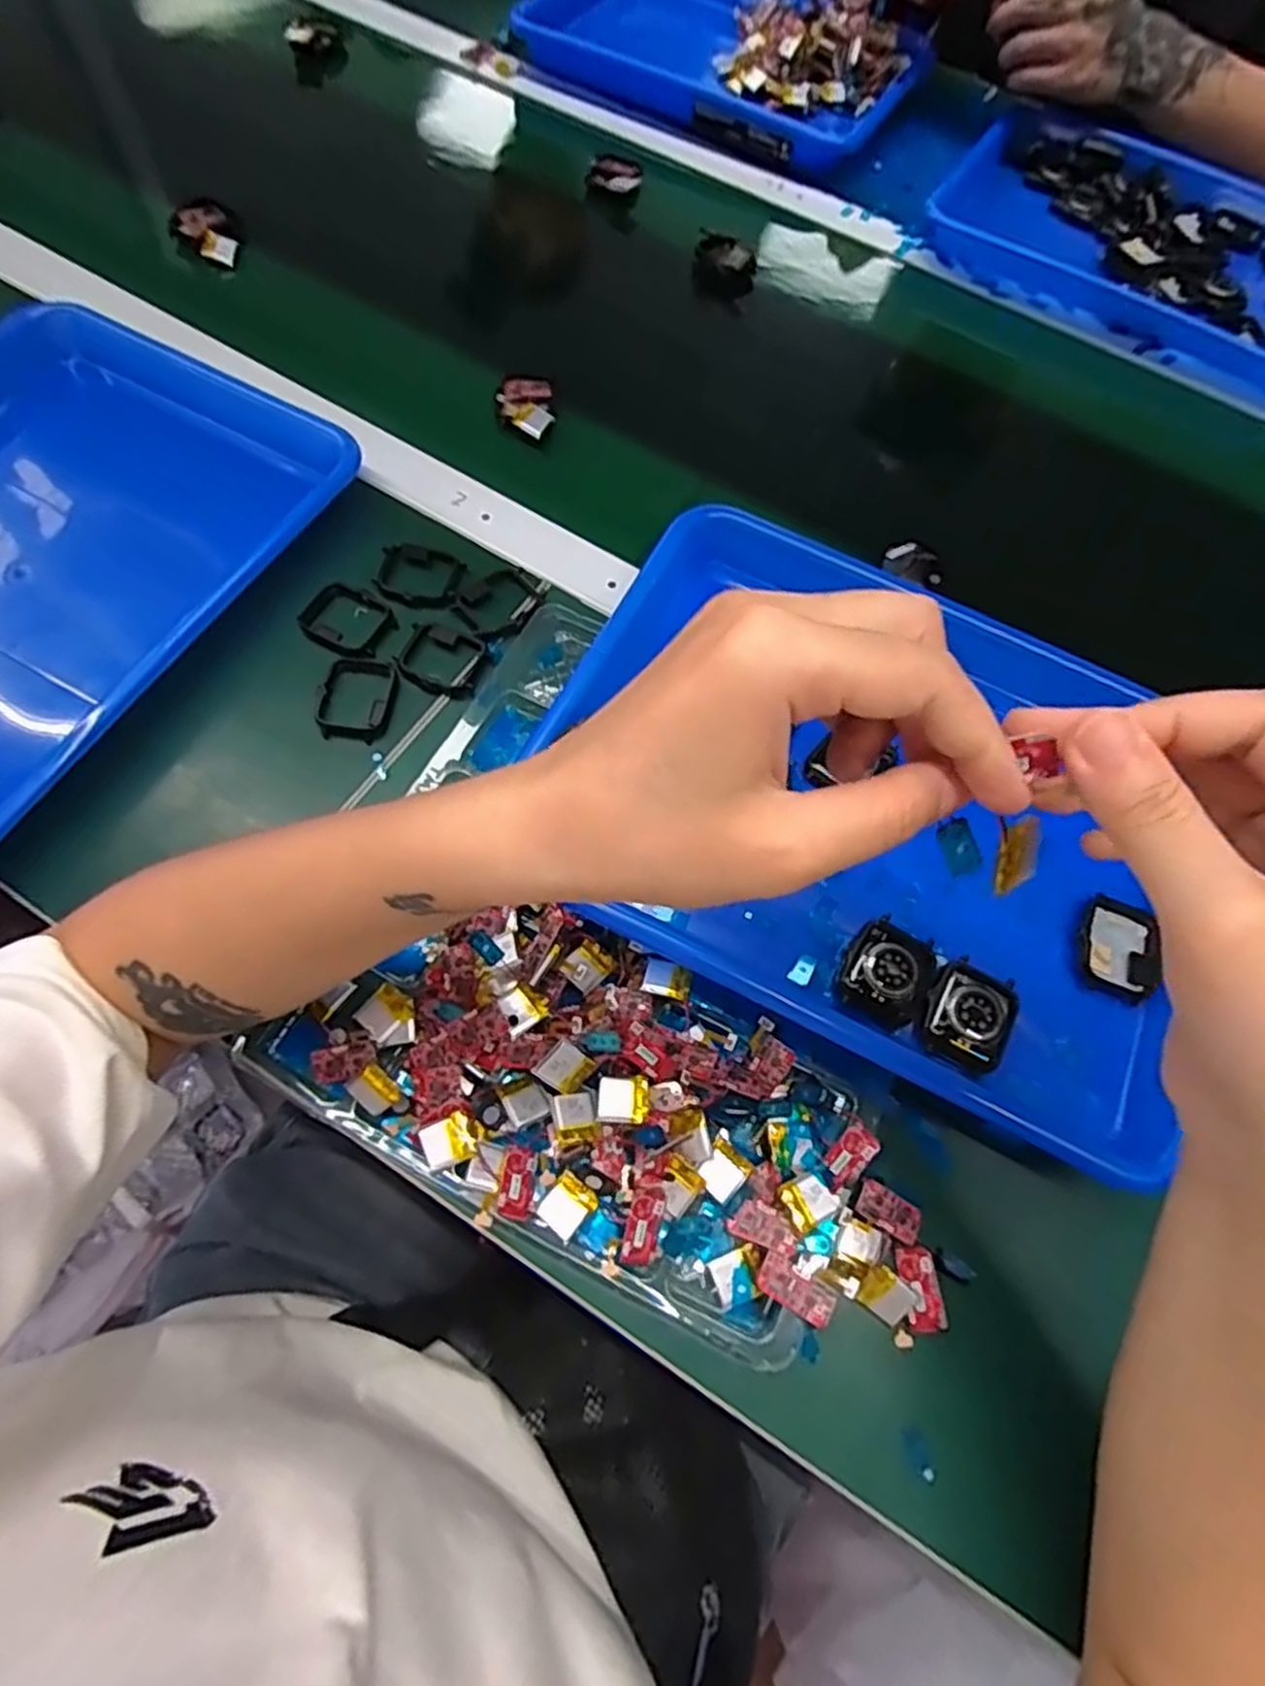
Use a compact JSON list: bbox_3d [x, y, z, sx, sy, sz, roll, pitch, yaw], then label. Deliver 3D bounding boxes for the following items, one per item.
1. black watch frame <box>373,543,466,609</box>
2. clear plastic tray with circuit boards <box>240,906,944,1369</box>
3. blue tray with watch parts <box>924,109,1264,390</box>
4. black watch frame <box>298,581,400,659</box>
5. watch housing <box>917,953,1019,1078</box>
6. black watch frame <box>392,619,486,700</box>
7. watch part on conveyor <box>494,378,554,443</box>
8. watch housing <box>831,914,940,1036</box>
[{"bbox_3d":[-0.122,-0.152,0.430,0.048,0.010,0.035,13,66,0],"label":"black watch frame"},{"bbox_3d":[-0.006,0.105,0.309,0.280,0.034,0.122,27,67,7],"label":"clear plastic tray with circuit boards"},{"bbox_3d":[0.413,-0.486,0.603,0.312,0.029,0.226,29,67,7],"label":"blue tray with watch parts"},{"bbox_3d":[-0.155,-0.124,0.414,0.047,0.011,0.037,27,67,6],"label":"black watch frame"},{"bbox_3d":[0.149,0.076,0.333,0.038,0.010,0.046,32,68,9],"label":"watch housing"},{"bbox_3d":[-0.102,-0.100,0.411,0.047,0.007,0.041,22,67,4],"label":"black watch frame"},{"bbox_3d":[-0.069,-0.277,0.486,0.036,0.019,0.046,-5,67,-7],"label":"watch part on conveyor"},{"bbox_3d":[0.114,0.058,0.340,0.037,0.011,0.046,33,68,9],"label":"watch housing"}]

